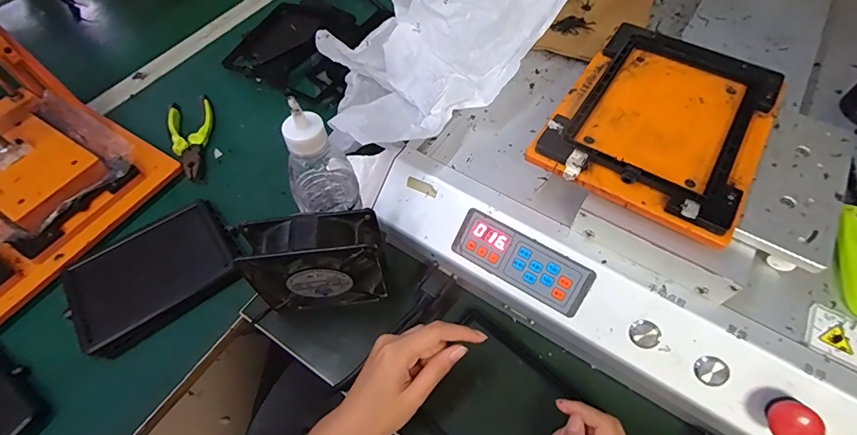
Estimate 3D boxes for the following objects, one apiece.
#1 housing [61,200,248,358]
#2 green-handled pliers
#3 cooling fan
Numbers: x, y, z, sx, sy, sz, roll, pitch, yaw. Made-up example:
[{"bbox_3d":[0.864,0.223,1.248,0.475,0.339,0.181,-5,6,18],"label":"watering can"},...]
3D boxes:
[{"bbox_3d":[-0.307,0.062,0.484,0.175,0.017,0.122,-34,63,-18],"label":"housing"},{"bbox_3d":[-0.323,-0.112,0.588,0.054,0.018,0.152,-18,59,-9],"label":"green-handled pliers"},{"bbox_3d":[-0.103,0.046,0.410,0.122,0.121,0.045,-7,58,-3],"label":"cooling fan"}]

